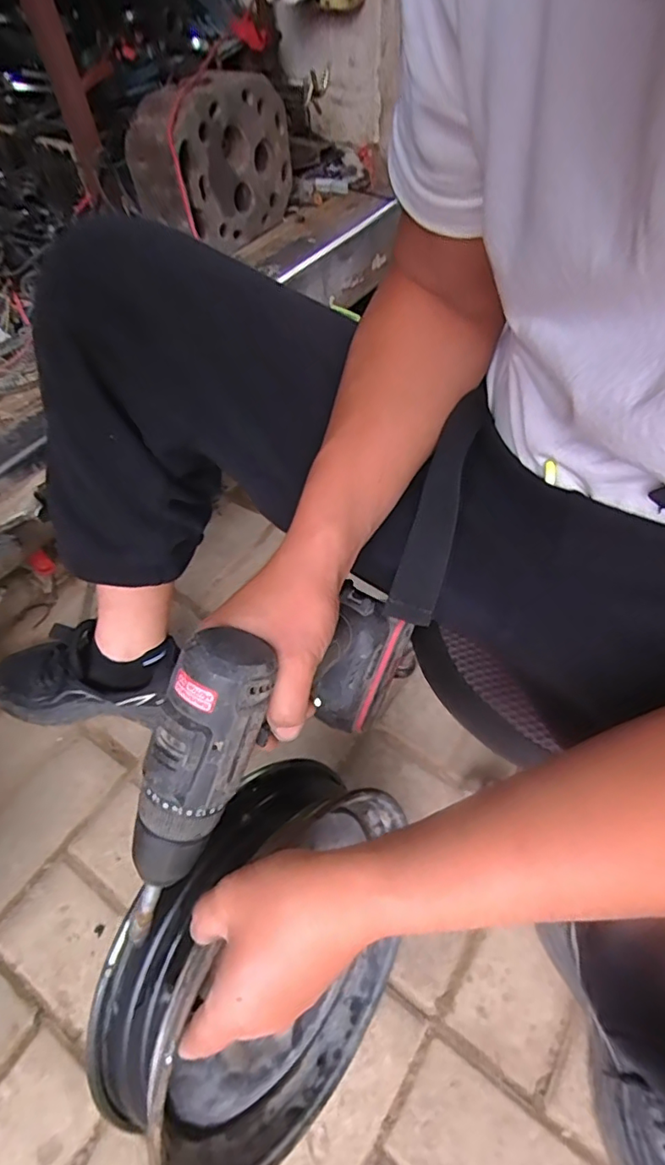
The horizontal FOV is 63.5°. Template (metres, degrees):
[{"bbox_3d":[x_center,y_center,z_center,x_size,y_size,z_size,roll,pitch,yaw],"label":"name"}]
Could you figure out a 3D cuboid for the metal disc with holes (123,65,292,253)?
[{"bbox_3d":[-0.145,-0.526,0.678,0.082,0.155,0.225,28,60,21],"label":"metal disc with holes"}]

